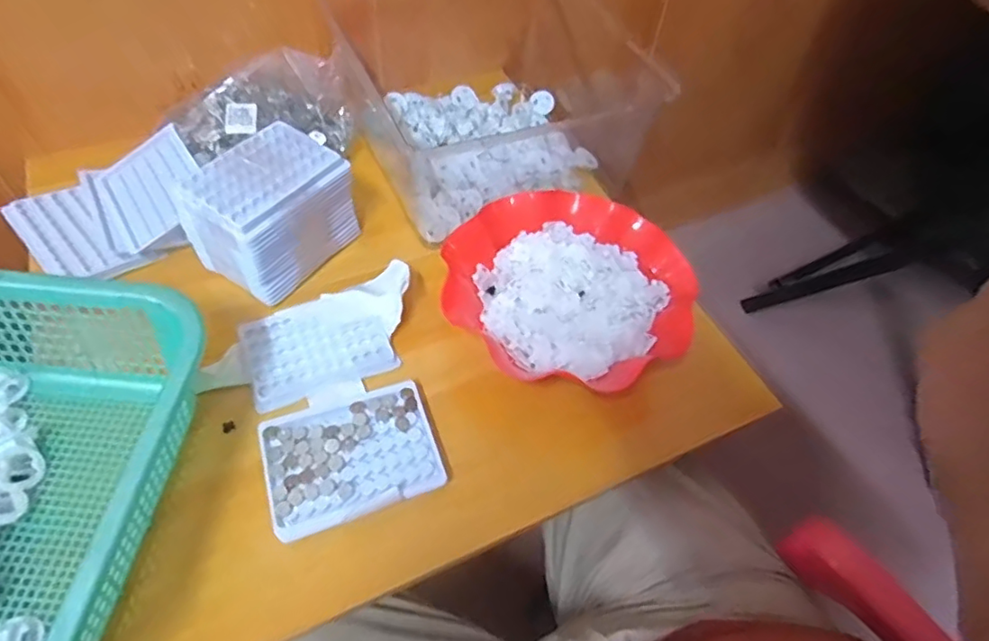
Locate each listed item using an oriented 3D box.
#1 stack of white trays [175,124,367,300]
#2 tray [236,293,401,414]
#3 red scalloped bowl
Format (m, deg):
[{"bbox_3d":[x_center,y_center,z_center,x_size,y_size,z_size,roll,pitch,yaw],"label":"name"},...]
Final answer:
[{"bbox_3d":[-0.209,-0.105,0.559,0.091,0.090,0.128,31,57,16],"label":"stack of white trays"},{"bbox_3d":[-0.160,0.024,0.537,0.123,0.010,0.096,-18,58,-18],"label":"tray"},{"bbox_3d":[0.069,-0.028,0.561,0.228,0.054,0.211,3,54,-4],"label":"red scalloped bowl"}]

